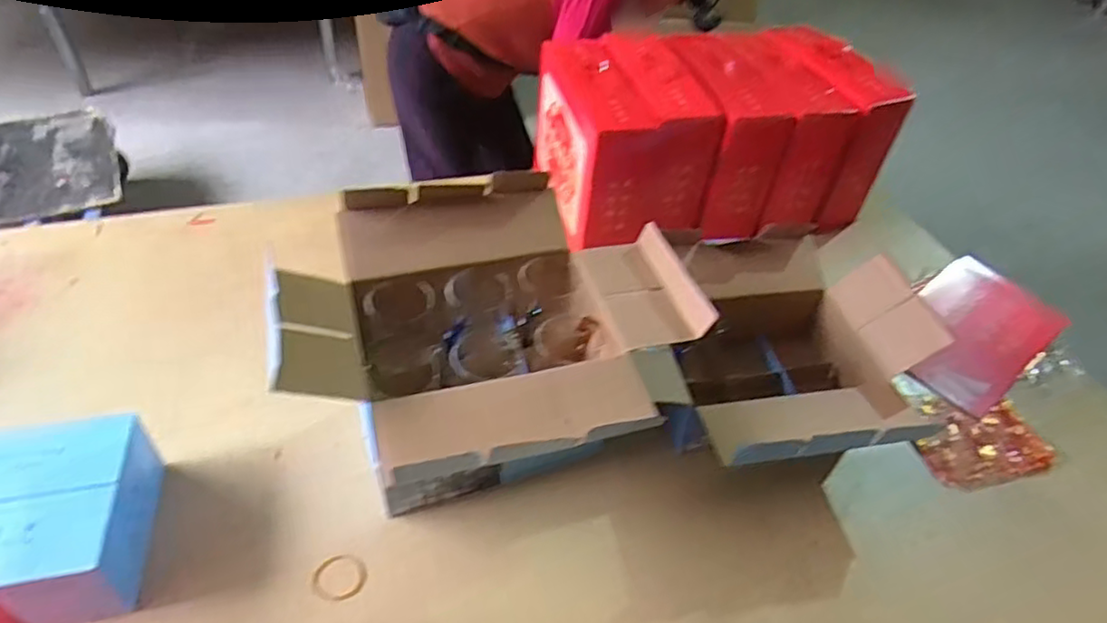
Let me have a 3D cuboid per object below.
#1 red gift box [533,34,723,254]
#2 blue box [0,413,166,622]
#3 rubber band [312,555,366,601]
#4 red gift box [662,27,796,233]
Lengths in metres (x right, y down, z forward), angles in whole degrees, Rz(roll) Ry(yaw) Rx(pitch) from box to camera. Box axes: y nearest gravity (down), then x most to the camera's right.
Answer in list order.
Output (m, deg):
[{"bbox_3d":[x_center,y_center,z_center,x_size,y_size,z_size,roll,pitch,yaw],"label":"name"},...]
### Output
[{"bbox_3d":[0.130,-0.334,1.219,0.255,0.241,0.345,-6,45,-13],"label":"red gift box"},{"bbox_3d":[-0.621,0.235,0.717,0.299,0.107,0.191,-5,45,-12],"label":"blue box"},{"bbox_3d":[-0.254,0.316,0.776,0.064,0.012,0.052,13,44,7],"label":"rubber band"},{"bbox_3d":[0.314,-0.381,1.303,0.135,0.240,0.399,-3,45,-10],"label":"red gift box"}]

